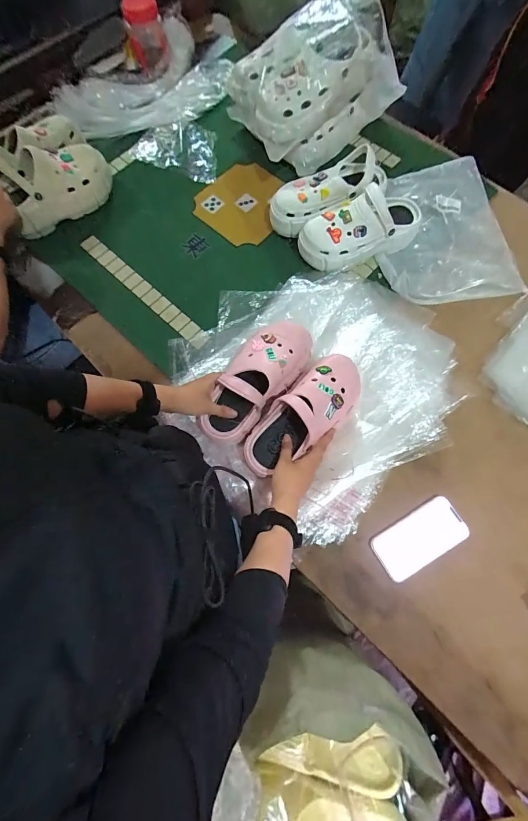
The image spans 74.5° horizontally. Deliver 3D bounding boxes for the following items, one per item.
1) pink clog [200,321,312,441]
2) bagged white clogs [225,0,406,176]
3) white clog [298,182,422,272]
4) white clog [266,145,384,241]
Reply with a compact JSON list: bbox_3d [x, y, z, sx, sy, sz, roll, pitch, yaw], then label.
[{"bbox_3d":[-0.016,-0.057,0.586,0.098,0.088,0.242,37,85,10],"label":"pink clog"},{"bbox_3d":[0.111,-0.751,0.800,0.346,0.197,0.254,-33,77,-9],"label":"bagged white clogs"},{"bbox_3d":[0.205,-0.384,0.731,0.248,0.086,0.107,-22,75,-6],"label":"white clog"},{"bbox_3d":[0.138,-0.476,0.758,0.258,0.098,0.108,-19,75,-5],"label":"white clog"}]

